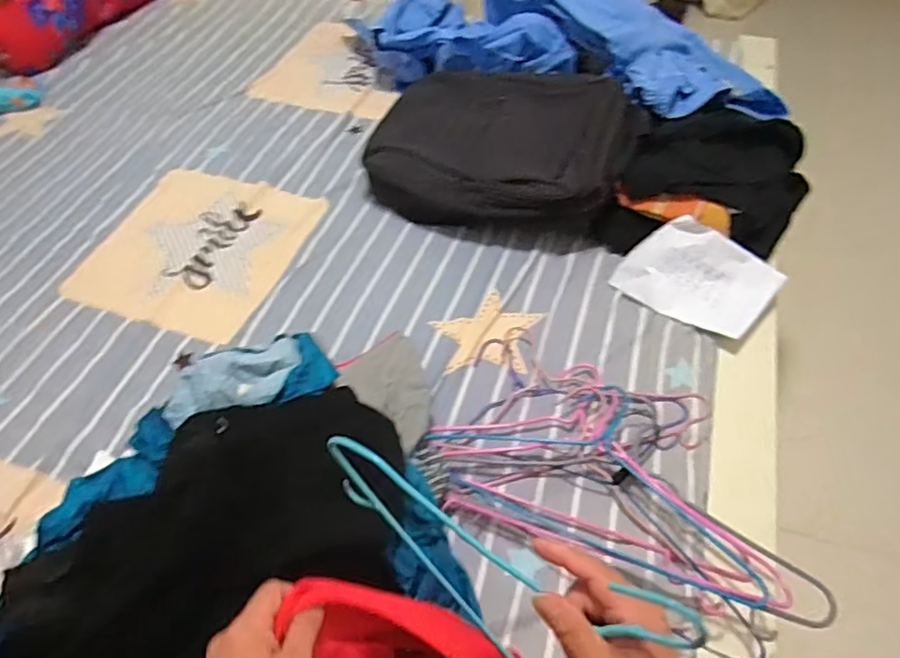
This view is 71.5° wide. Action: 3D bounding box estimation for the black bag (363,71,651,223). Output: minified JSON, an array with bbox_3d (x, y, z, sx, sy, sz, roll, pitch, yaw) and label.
[{"bbox_3d":[0.095,-0.334,1.082,0.444,0.153,0.364,13,53,13],"label":"black bag"}]

